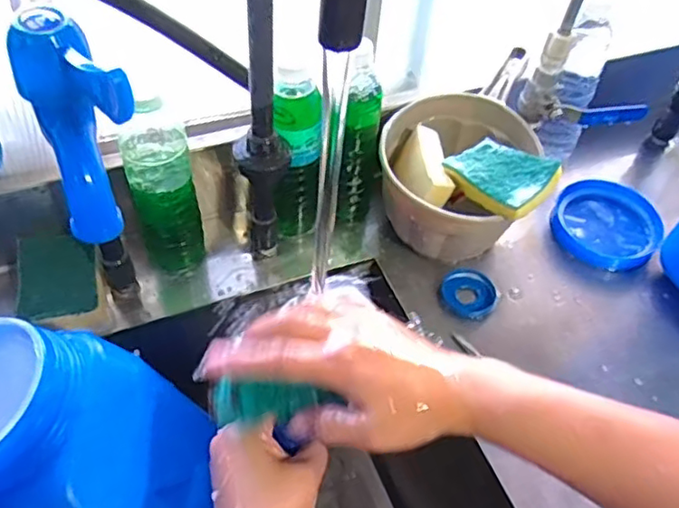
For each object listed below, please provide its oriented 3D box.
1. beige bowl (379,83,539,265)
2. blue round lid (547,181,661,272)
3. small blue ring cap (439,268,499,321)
[{"bbox_3d":[0.121,-0.076,0.668,0.150,0.124,0.162,2,49,-3],"label":"beige bowl"},{"bbox_3d":[0.308,-0.034,0.717,0.117,0.017,0.122,1,58,-1],"label":"blue round lid"},{"bbox_3d":[0.136,0.040,0.648,0.058,0.016,0.054,2,49,-3],"label":"small blue ring cap"}]

